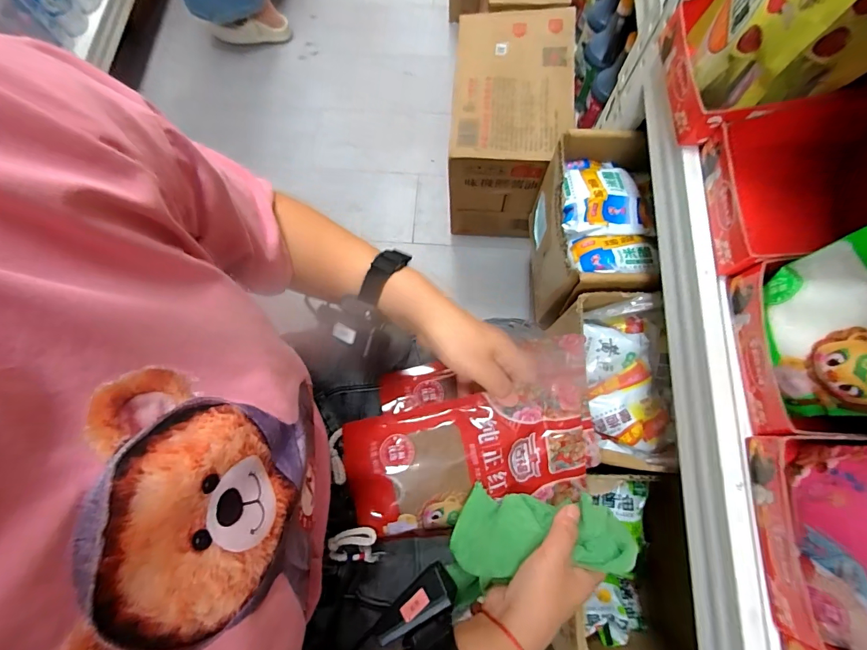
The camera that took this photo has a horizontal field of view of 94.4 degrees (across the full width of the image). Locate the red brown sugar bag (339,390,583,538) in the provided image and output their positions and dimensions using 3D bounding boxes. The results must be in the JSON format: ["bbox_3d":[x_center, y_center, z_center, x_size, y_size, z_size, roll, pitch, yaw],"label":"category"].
[{"bbox_3d":[0.033,0.133,0.386,0.224,0.019,0.125,-13,96,-1],"label":"red brown sugar bag"}]

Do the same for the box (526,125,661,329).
[{"bbox_3d":[0.259,-0.144,0.661,0.159,0.187,0.257,4,74,3],"label":"box"}]

